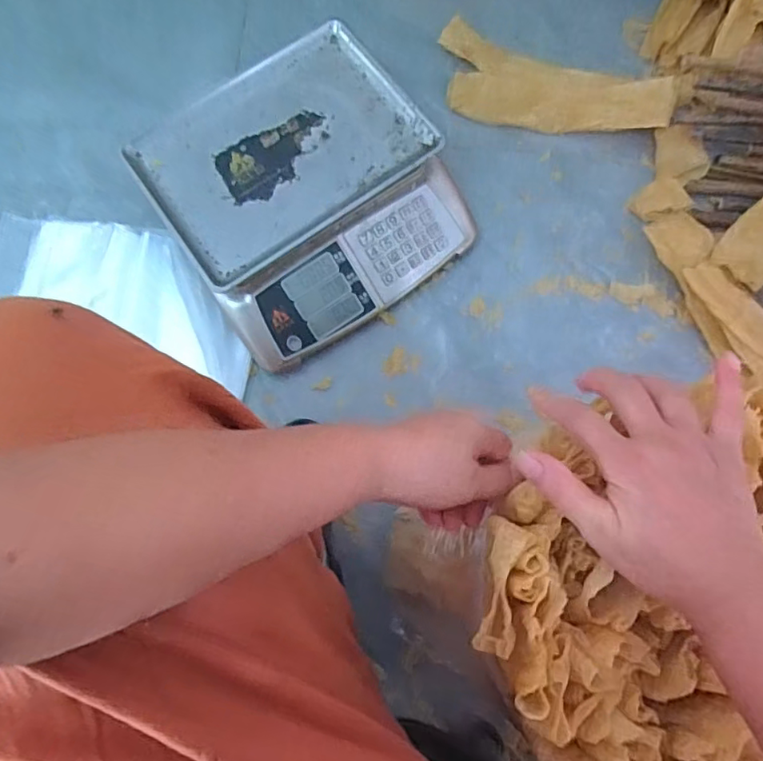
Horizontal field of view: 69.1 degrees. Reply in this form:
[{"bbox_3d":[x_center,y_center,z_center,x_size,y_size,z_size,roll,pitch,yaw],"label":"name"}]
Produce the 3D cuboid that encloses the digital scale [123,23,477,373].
[{"bbox_3d":[-0.093,-0.238,0.727,0.337,0.105,0.337,-32,78,-7],"label":"digital scale"}]

